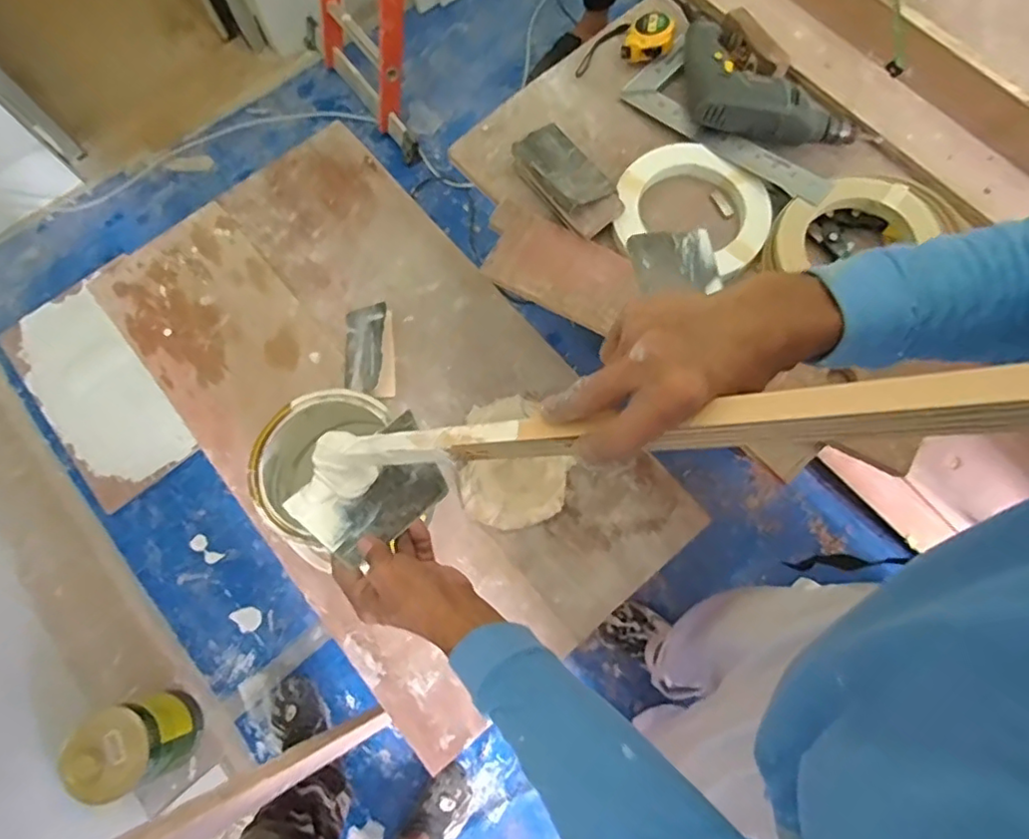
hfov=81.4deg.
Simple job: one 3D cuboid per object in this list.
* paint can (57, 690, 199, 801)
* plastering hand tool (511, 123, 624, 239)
[{"bbox_3d":[-0.759,0.653,1.212,0.145,0.235,0.150,0,74,2],"label":"paint can"},{"bbox_3d":[0.069,-0.302,0.752,0.071,0.038,0.161,-34,76,-8],"label":"plastering hand tool"}]

